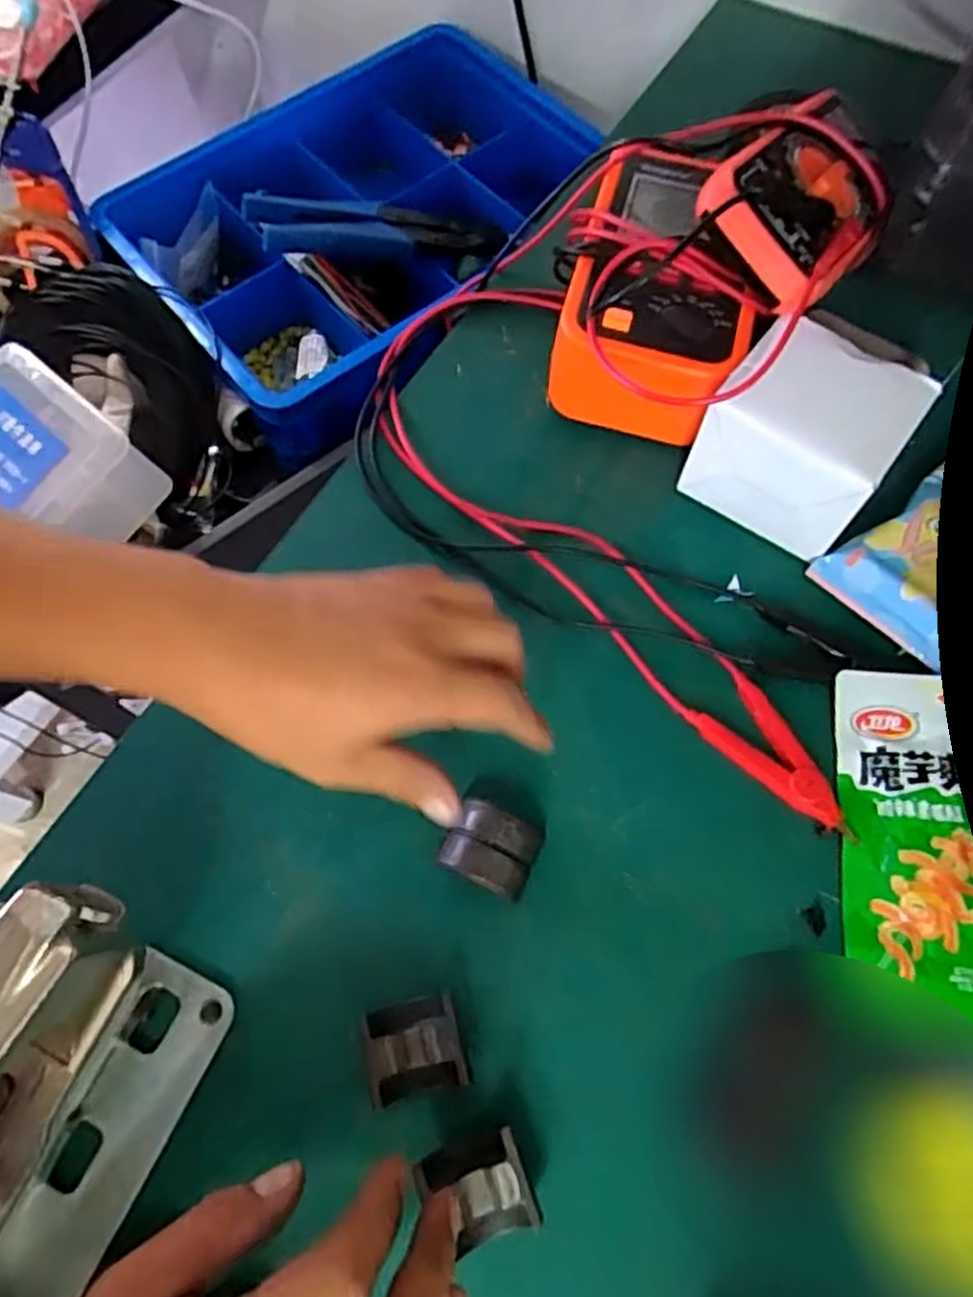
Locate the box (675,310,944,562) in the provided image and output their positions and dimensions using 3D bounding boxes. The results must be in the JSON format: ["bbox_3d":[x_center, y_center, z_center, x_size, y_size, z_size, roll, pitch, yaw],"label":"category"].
[{"bbox_3d":[0.162,-0.108,0.391,0.084,0.079,0.074,35,73,15],"label":"box"}]

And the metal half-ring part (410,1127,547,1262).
[{"bbox_3d":[-0.004,0.210,0.292,0.041,0.014,0.034,-20,67,-5],"label":"metal half-ring part"}]

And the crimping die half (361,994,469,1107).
[{"bbox_3d":[-0.029,0.165,0.314,0.038,0.020,0.035,-13,68,-3],"label":"crimping die half"}]

